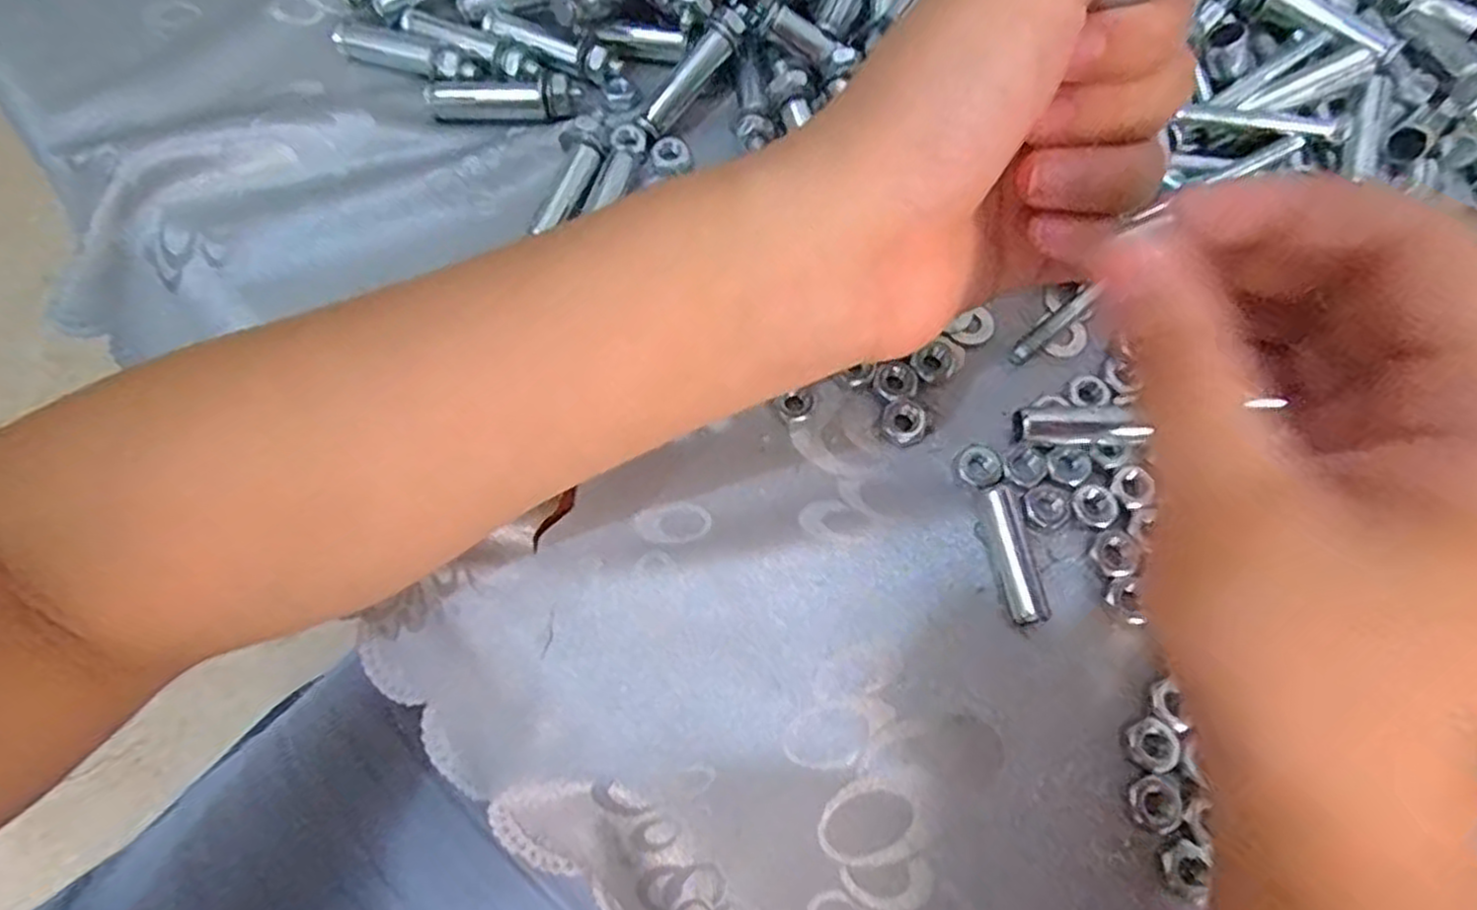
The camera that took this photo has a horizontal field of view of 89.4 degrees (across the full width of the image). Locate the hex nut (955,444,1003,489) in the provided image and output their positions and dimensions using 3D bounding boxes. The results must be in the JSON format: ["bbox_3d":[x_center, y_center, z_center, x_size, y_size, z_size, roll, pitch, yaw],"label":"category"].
[{"bbox_3d":[0.074,0.003,0.227,0.013,0.004,0.014,-15,72,-7],"label":"hex nut"}]

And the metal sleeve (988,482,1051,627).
[{"bbox_3d":[0.078,0.029,0.215,0.010,0.010,0.038,-9,71,-5],"label":"metal sleeve"}]

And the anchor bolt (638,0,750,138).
[{"bbox_3d":[-0.015,-0.136,0.264,0.010,0.009,0.054,40,94,13],"label":"anchor bolt"}]

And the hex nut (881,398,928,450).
[{"bbox_3d":[0.052,-0.011,0.232,0.014,0.004,0.015,9,70,2],"label":"hex nut"}]

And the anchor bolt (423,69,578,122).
[{"bbox_3d":[-0.084,-0.127,0.266,0.053,0.011,0.014,4,70,0],"label":"anchor bolt"}]

